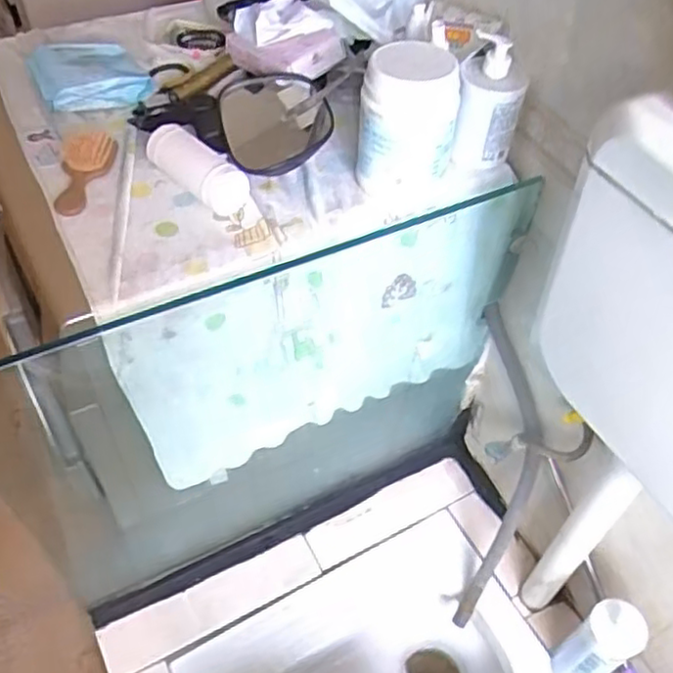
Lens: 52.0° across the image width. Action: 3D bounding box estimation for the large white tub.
[{"bbox_3d":[0.079,-0.247,0.783,0.103,0.138,0.108,1,50,-1],"label":"large white tub"}]

